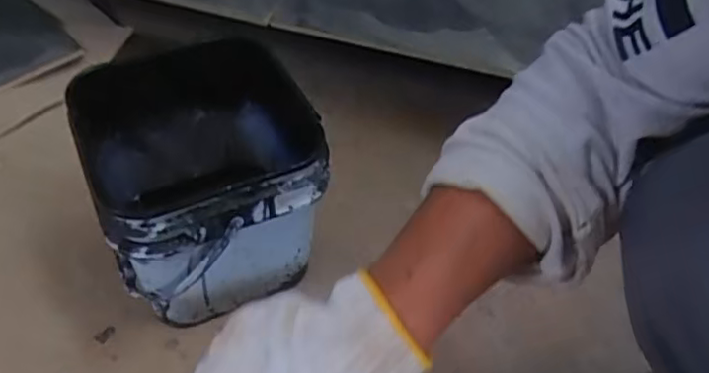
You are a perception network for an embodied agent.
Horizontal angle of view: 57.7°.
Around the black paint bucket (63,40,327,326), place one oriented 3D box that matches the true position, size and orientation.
[{"bbox_3d":[-0.141,0.001,0.667,0.223,0.211,0.216,-12,50,-15],"label":"black paint bucket"}]

